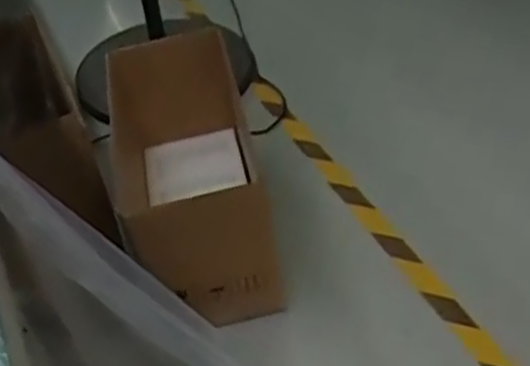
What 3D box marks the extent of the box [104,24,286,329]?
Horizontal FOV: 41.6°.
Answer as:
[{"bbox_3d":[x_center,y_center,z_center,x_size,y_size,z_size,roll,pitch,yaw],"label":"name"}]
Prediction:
[{"bbox_3d":[-0.123,-0.002,1.132,0.212,0.312,0.365,-11,44,-6],"label":"box"}]

